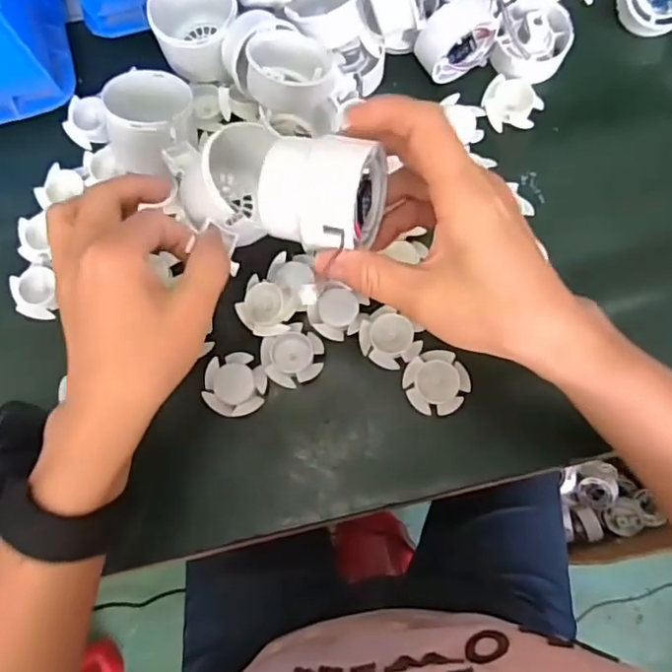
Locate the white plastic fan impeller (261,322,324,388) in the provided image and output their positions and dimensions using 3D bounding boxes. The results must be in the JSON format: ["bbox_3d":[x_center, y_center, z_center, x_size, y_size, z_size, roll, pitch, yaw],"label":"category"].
[{"bbox_3d":[-0.028,0.013,0.381,0.040,0.007,0.037,0,79,1],"label":"white plastic fan impeller"}]

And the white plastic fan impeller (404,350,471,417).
[{"bbox_3d":[0.065,0.030,0.371,0.040,0.009,0.040,0,79,1],"label":"white plastic fan impeller"}]

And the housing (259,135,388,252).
[{"bbox_3d":[-0.006,-0.065,0.274,0.058,0.042,0.048,4,83,1],"label":"housing"}]

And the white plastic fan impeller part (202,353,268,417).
[{"bbox_3d":[-0.065,0.031,0.375,0.039,0.012,0.039,1,79,2],"label":"white plastic fan impeller part"}]

